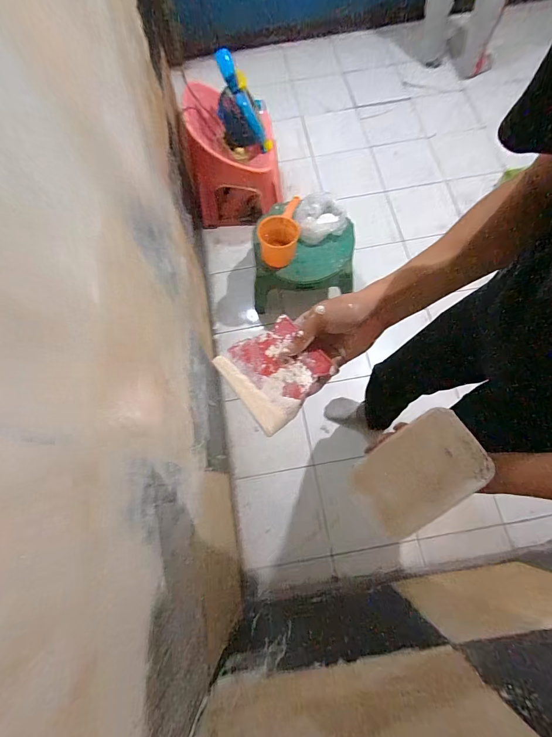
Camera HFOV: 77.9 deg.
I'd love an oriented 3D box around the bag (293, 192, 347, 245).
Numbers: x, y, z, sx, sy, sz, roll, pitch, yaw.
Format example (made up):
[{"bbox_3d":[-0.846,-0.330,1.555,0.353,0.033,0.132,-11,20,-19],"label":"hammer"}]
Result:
[{"bbox_3d":[0.158,-0.559,1.251,0.195,0.059,0.188,-15,71,-4],"label":"bag"}]

